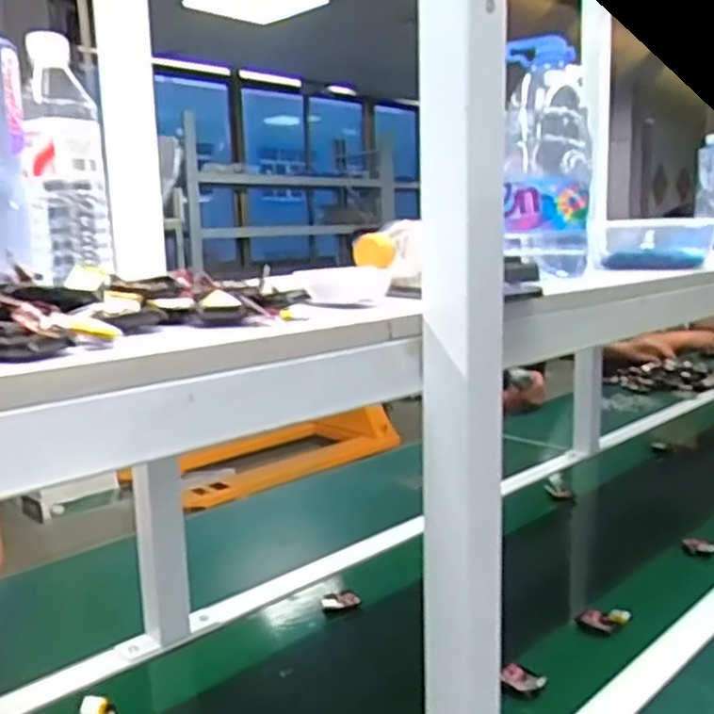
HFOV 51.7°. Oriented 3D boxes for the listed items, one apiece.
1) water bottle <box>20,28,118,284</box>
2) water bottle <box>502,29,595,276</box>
[{"bbox_3d":[-0.248,-0.169,0.635,0.064,0.199,0.066,-5,11,-20],"label":"water bottle"},{"bbox_3d":[0.201,-0.211,0.788,0.094,0.240,0.082,-3,9,-9],"label":"water bottle"}]

